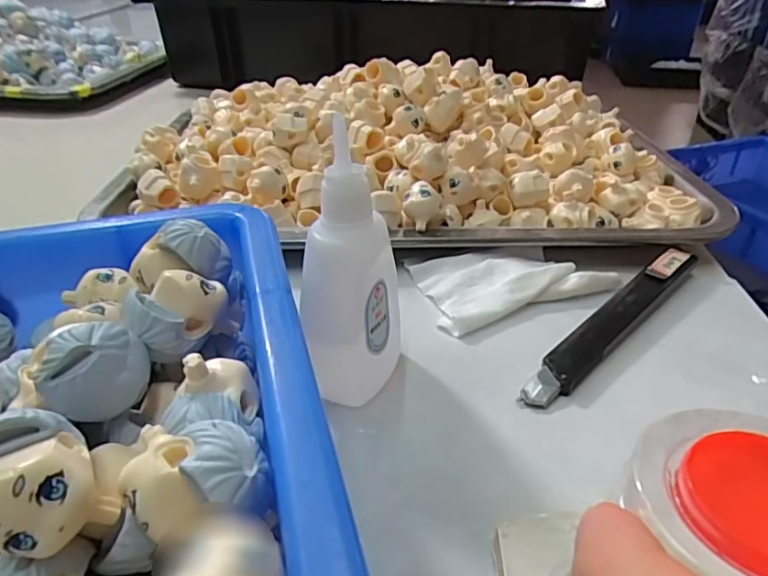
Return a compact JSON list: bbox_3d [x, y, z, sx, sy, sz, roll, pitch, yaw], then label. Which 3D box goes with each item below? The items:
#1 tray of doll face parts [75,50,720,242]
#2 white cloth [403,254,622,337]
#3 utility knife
[{"bbox_3d":[0.010,-0.101,0.353,0.338,0.055,0.224,0,34,-1],"label":"tray of doll face parts"},{"bbox_3d":[0.060,-0.006,0.263,0.087,0.010,0.052,-12,35,-18],"label":"white cloth"},{"bbox_3d":[0.099,0.013,0.233,0.130,0.012,0.015,-28,43,-36],"label":"utility knife"}]

